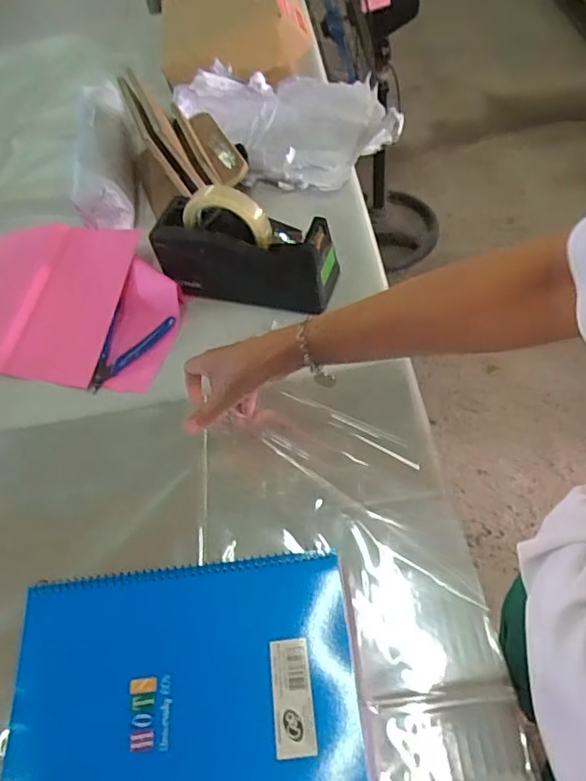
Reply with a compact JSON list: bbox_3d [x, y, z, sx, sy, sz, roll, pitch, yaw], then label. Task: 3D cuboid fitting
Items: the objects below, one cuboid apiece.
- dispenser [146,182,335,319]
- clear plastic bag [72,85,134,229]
[{"bbox_3d":[-0.053,-0.163,0.635,0.205,0.123,0.074,10,56,11],"label":"dispenser"},{"bbox_3d":[-0.271,-0.348,0.794,0.075,0.056,0.270,-11,56,2],"label":"clear plastic bag"}]

